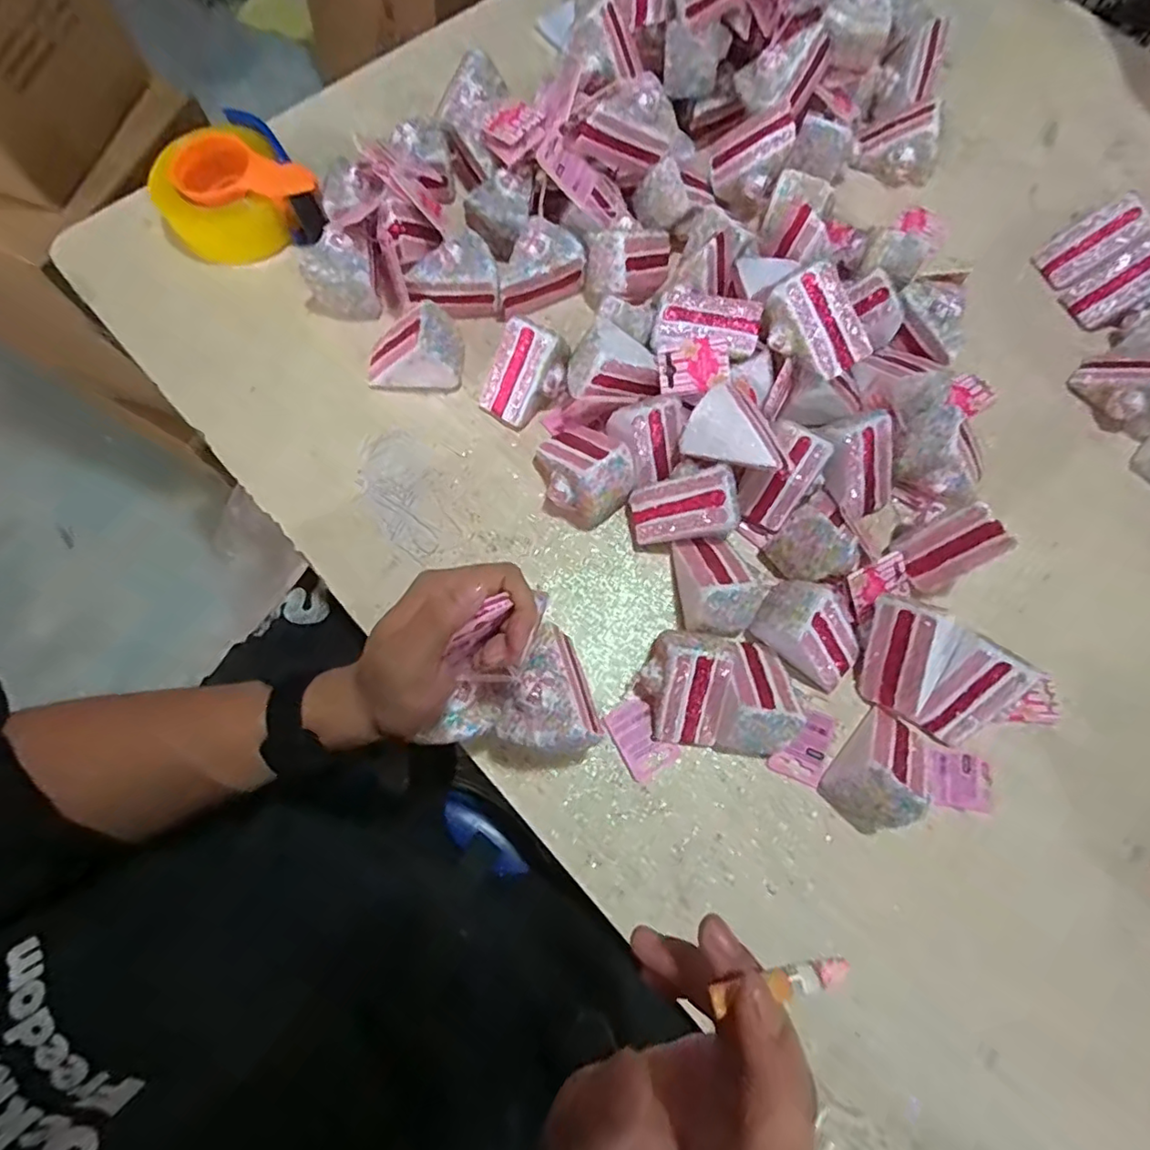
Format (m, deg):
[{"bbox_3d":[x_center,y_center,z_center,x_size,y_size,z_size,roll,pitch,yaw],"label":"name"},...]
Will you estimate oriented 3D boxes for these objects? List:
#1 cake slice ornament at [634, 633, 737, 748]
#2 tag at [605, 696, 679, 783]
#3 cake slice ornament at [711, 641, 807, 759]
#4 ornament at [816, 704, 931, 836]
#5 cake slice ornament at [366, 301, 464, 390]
[{"bbox_3d":[0.089,0.092,0.465,0.074,0.061,0.082,19,73,2],"label":"cake slice ornament"},{"bbox_3d":[0.054,0.137,0.481,0.042,0.006,0.062,-32,78,-11],"label":"tag"},{"bbox_3d":[0.150,0.097,0.468,0.061,0.063,0.094,8,73,-1],"label":"cake slice ornament"},{"bbox_3d":[0.247,0.152,0.458,0.056,0.065,0.093,39,75,8],"label":"ornament"},{"bbox_3d":[-0.152,-0.208,0.540,0.091,0.068,0.058,-4,74,-5],"label":"cake slice ornament"}]

